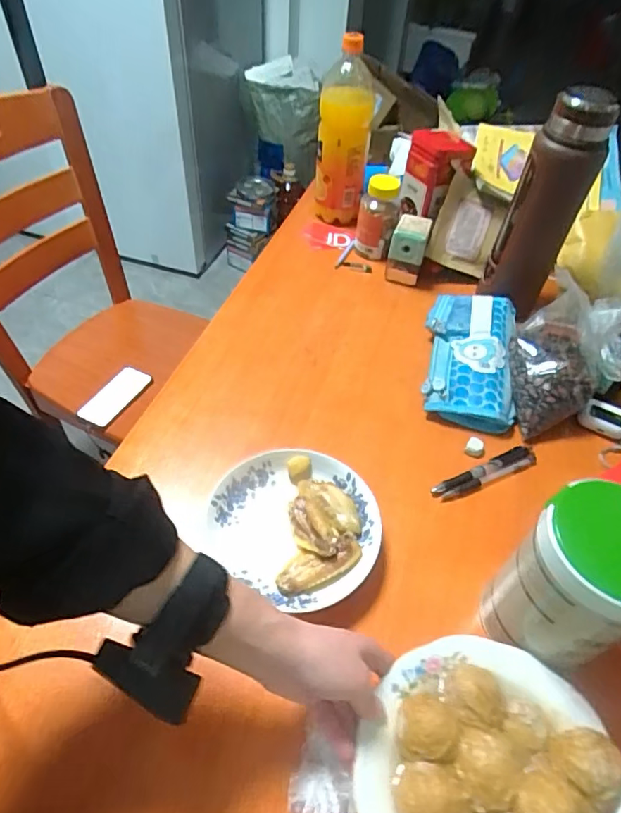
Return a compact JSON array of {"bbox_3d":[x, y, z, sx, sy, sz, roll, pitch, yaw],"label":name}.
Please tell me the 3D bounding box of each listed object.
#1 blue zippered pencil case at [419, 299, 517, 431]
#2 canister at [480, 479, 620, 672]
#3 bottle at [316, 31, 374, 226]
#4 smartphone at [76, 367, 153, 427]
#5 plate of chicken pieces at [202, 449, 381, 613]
[{"bbox_3d":[0.215,-0.072,0.687,0.114,0.045,0.222,12,49,8],"label":"blue zippered pencil case"},{"bbox_3d":[0.211,0.146,0.415,0.093,0.163,0.094,2,49,-3],"label":"canister"},{"bbox_3d":[0.053,-0.441,0.854,0.087,0.267,0.081,4,49,2],"label":"bottle"},{"bbox_3d":[-0.415,-0.021,1.093,0.080,0.010,0.152,34,65,8],"label":"smartphone"},{"bbox_3d":[-0.012,0.116,0.520,0.162,0.033,0.150,1,49,-1],"label":"plate of chicken pieces"}]

